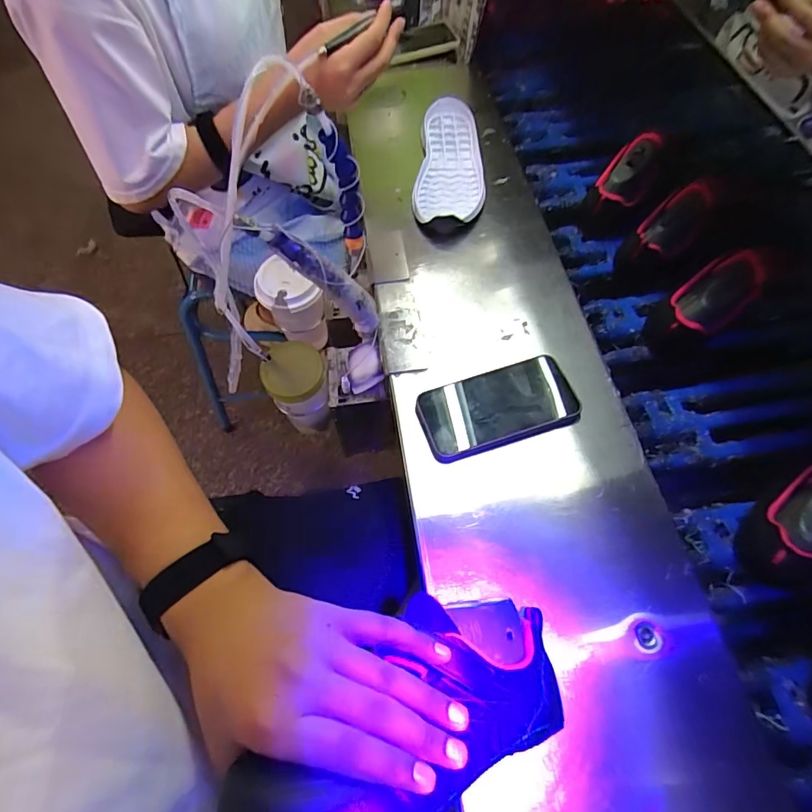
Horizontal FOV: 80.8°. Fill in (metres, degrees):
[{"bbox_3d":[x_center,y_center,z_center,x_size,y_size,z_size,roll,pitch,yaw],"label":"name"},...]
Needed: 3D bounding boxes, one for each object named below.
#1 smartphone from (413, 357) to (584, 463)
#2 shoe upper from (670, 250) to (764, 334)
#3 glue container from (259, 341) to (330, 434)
[{"bbox_3d":[0.095,0.000,0.500,0.161,0.016,0.081,-16,62,-11],"label":"smartphone"},{"bbox_3d":[0.342,-0.125,0.533,0.112,0.056,0.062,-33,67,-19],"label":"shoe upper"},{"bbox_3d":[-0.138,-0.019,0.614,0.072,0.119,0.071,1,60,-2],"label":"glue container"}]

